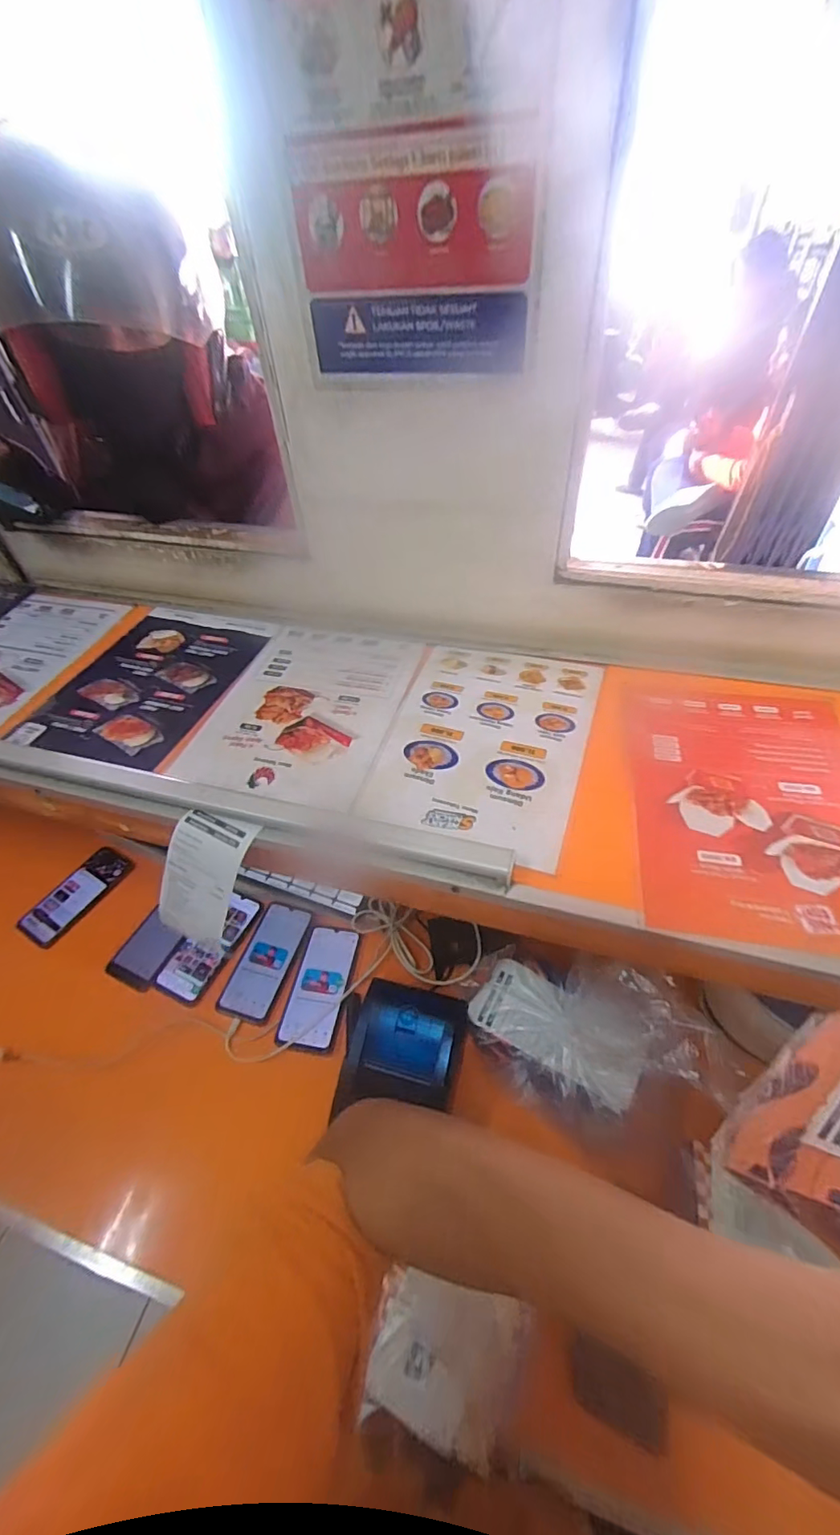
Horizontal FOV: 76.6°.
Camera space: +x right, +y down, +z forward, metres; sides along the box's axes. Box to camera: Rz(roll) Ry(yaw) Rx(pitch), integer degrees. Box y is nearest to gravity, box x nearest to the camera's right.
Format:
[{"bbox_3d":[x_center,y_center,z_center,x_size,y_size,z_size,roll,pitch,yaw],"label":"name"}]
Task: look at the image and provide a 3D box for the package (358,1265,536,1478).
[{"bbox_3d":[0.021,0.482,0.431,0.121,0.021,0.088,12,50,13],"label":"package"}]

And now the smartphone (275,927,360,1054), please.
[{"bbox_3d":[-0.138,0.303,0.739,0.078,0.011,0.162,6,51,12],"label":"smartphone"}]

